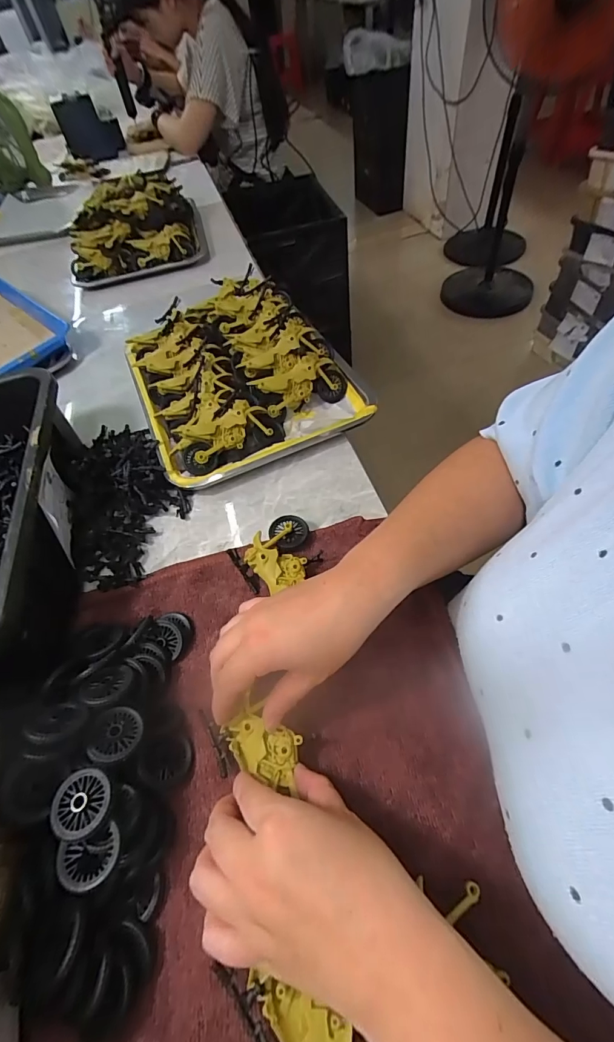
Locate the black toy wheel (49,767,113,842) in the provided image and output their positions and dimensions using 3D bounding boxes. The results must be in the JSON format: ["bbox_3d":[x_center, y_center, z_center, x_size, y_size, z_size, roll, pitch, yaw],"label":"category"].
[{"bbox_3d":[-0.139,0.173,0.256,0.036,0.004,0.035,-4,54,6],"label":"black toy wheel"}]

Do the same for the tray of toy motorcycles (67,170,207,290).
[{"bbox_3d":[-0.350,-0.595,0.840,0.261,0.110,0.255,-15,54,-3],"label":"tray of toy motorcycles"}]

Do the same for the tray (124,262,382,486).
[{"bbox_3d":[-0.098,-0.209,0.559,0.255,0.063,0.358,-24,55,-9],"label":"tray"}]

